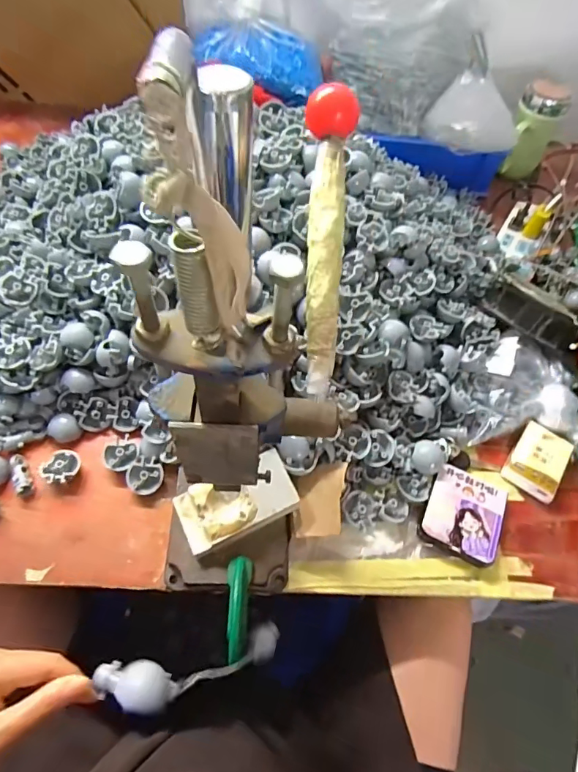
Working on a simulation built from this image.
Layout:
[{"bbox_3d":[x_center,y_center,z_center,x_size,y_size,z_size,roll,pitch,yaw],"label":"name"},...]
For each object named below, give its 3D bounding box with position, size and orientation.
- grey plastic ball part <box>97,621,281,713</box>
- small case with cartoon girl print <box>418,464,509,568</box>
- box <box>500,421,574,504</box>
[{"bbox_3d":[-0.067,0.219,0.351,0.148,0.031,0.037,9,49,-43],"label":"grey plastic ball part"},{"bbox_3d":[0.180,0.131,0.453,0.074,0.015,0.087,24,59,11],"label":"small case with cartoon girl print"},{"bbox_3d":[0.278,0.082,0.489,0.054,0.015,0.078,34,61,16],"label":"box"}]

